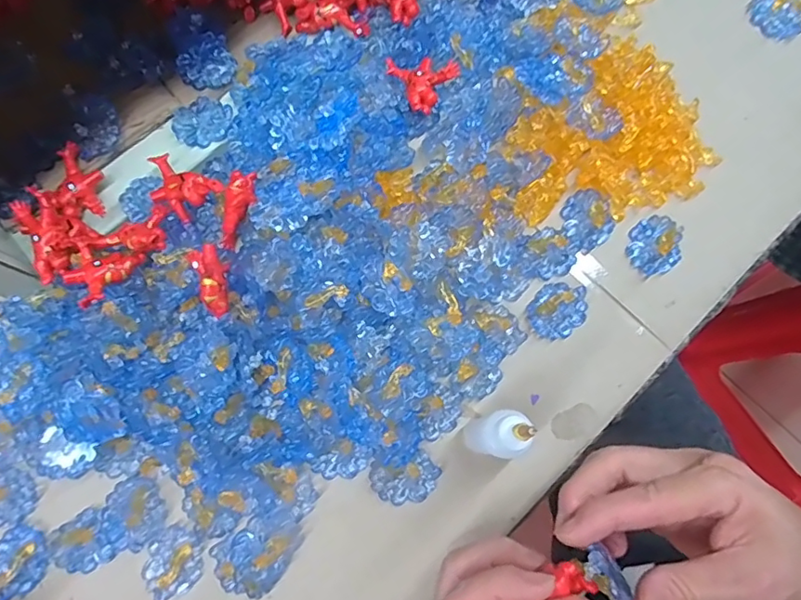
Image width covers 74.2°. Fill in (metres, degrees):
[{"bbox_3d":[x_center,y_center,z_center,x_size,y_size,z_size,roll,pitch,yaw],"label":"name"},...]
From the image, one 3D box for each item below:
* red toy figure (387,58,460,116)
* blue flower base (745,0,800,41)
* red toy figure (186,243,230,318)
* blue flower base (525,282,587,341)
[{"bbox_3d":[0.017,-0.148,0.342,0.040,0.016,0.045,-27,80,-5],"label":"red toy figure"},{"bbox_3d":[0.261,-0.198,0.368,0.024,0.015,0.039,-39,81,-7],"label":"blue flower base"},{"bbox_3d":[-0.101,-0.010,0.286,0.016,0.009,0.038,-11,101,-2],"label":"red toy figure"},{"bbox_3d":[0.095,0.005,0.319,0.039,0.005,0.030,-41,82,-8],"label":"blue flower base"}]

